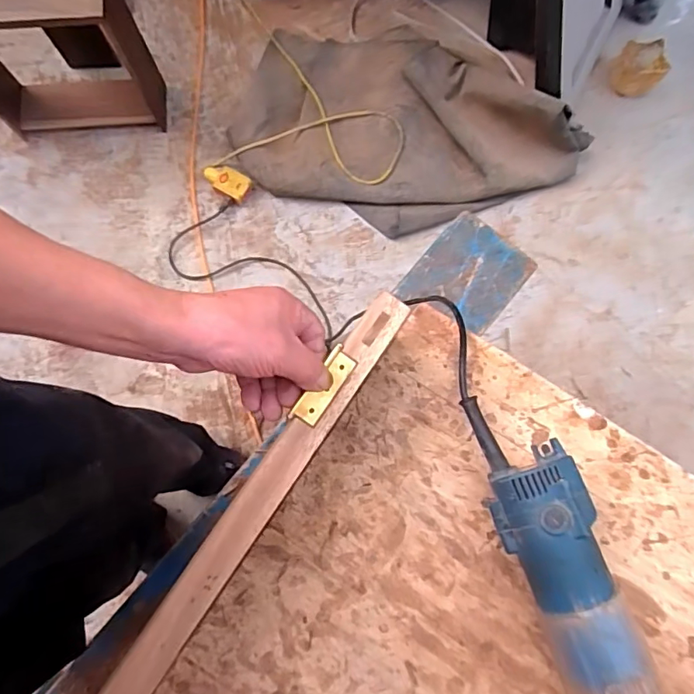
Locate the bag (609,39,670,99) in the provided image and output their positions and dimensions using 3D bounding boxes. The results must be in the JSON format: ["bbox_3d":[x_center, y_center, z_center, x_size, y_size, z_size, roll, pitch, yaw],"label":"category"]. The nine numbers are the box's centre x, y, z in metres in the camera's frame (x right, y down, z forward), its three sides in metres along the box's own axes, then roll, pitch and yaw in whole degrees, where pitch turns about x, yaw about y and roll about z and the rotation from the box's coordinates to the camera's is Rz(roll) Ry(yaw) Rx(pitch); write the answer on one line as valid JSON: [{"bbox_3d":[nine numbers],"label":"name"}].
[{"bbox_3d":[0.788,-0.750,1.392,0.130,0.101,0.107,34,80,7],"label":"bag"}]

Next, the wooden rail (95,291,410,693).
[{"bbox_3d":[-0.163,0.252,0.353,0.031,0.018,0.709,34,80,7],"label":"wooden rail"}]

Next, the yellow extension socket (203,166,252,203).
[{"bbox_3d":[-0.309,-0.424,1.322,0.124,0.039,0.063,30,79,6],"label":"yellow extension socket"}]

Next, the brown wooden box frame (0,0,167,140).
[{"bbox_3d":[-0.674,-0.653,1.178,0.421,0.390,0.155,-6,78,-1],"label":"brown wooden box frame"}]

